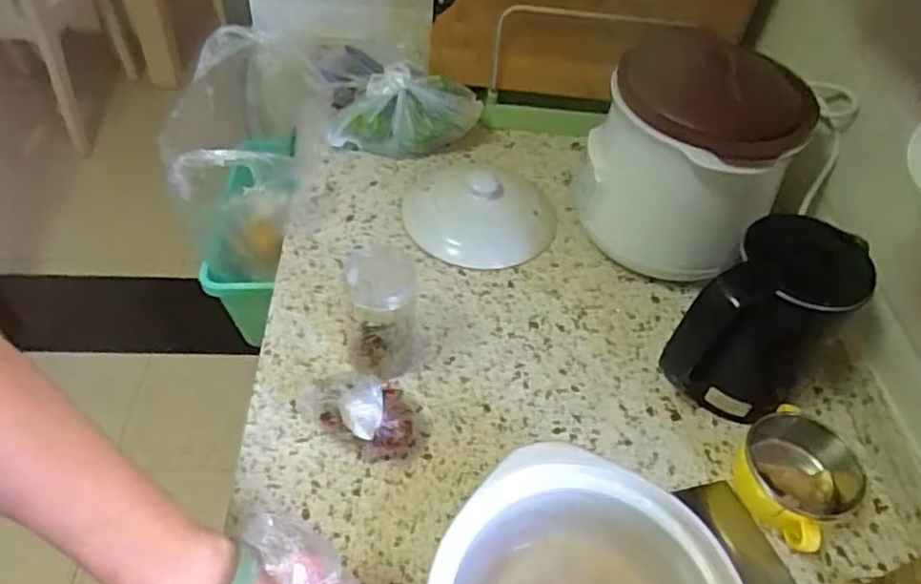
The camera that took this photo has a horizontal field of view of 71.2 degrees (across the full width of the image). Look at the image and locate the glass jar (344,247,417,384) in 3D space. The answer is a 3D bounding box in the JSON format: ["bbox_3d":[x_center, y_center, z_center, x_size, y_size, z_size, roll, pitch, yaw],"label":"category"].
[{"bbox_3d":[-0.073,0.026,0.598,0.063,0.118,0.066,3,49,-3],"label":"glass jar"}]

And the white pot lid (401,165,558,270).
[{"bbox_3d":[0.028,-0.115,0.773,0.177,0.061,0.180,3,49,-3],"label":"white pot lid"}]

